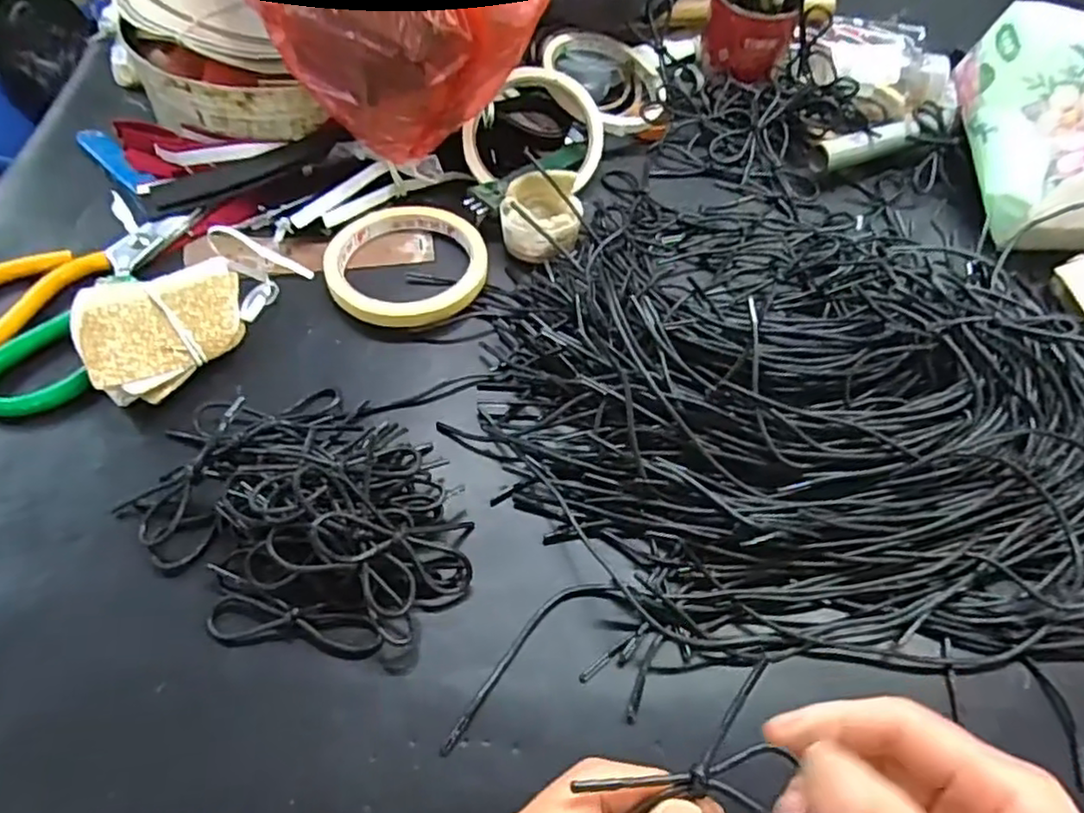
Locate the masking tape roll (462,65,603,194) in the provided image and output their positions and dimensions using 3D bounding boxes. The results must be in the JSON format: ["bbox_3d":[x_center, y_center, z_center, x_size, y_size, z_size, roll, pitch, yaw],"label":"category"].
[{"bbox_3d":[-0.005,-0.185,0.451,0.090,0.021,0.090,0,83,-3],"label":"masking tape roll"}]

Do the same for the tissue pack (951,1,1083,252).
[{"bbox_3d":[0.341,-0.182,0.435,0.091,0.087,0.154,0,57,-3],"label":"tissue pack"}]

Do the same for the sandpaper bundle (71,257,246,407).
[{"bbox_3d":[-0.196,-0.041,0.353,0.079,0.010,0.068,-21,72,-29],"label":"sandpaper bundle"}]

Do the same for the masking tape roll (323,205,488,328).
[{"bbox_3d":[-0.081,-0.090,0.400,0.092,0.014,0.095,1,57,-2],"label":"masking tape roll"}]

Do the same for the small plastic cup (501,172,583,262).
[{"bbox_3d":[-0.001,-0.115,0.412,0.047,0.038,0.046,1,57,-2],"label":"small plastic cup"}]

